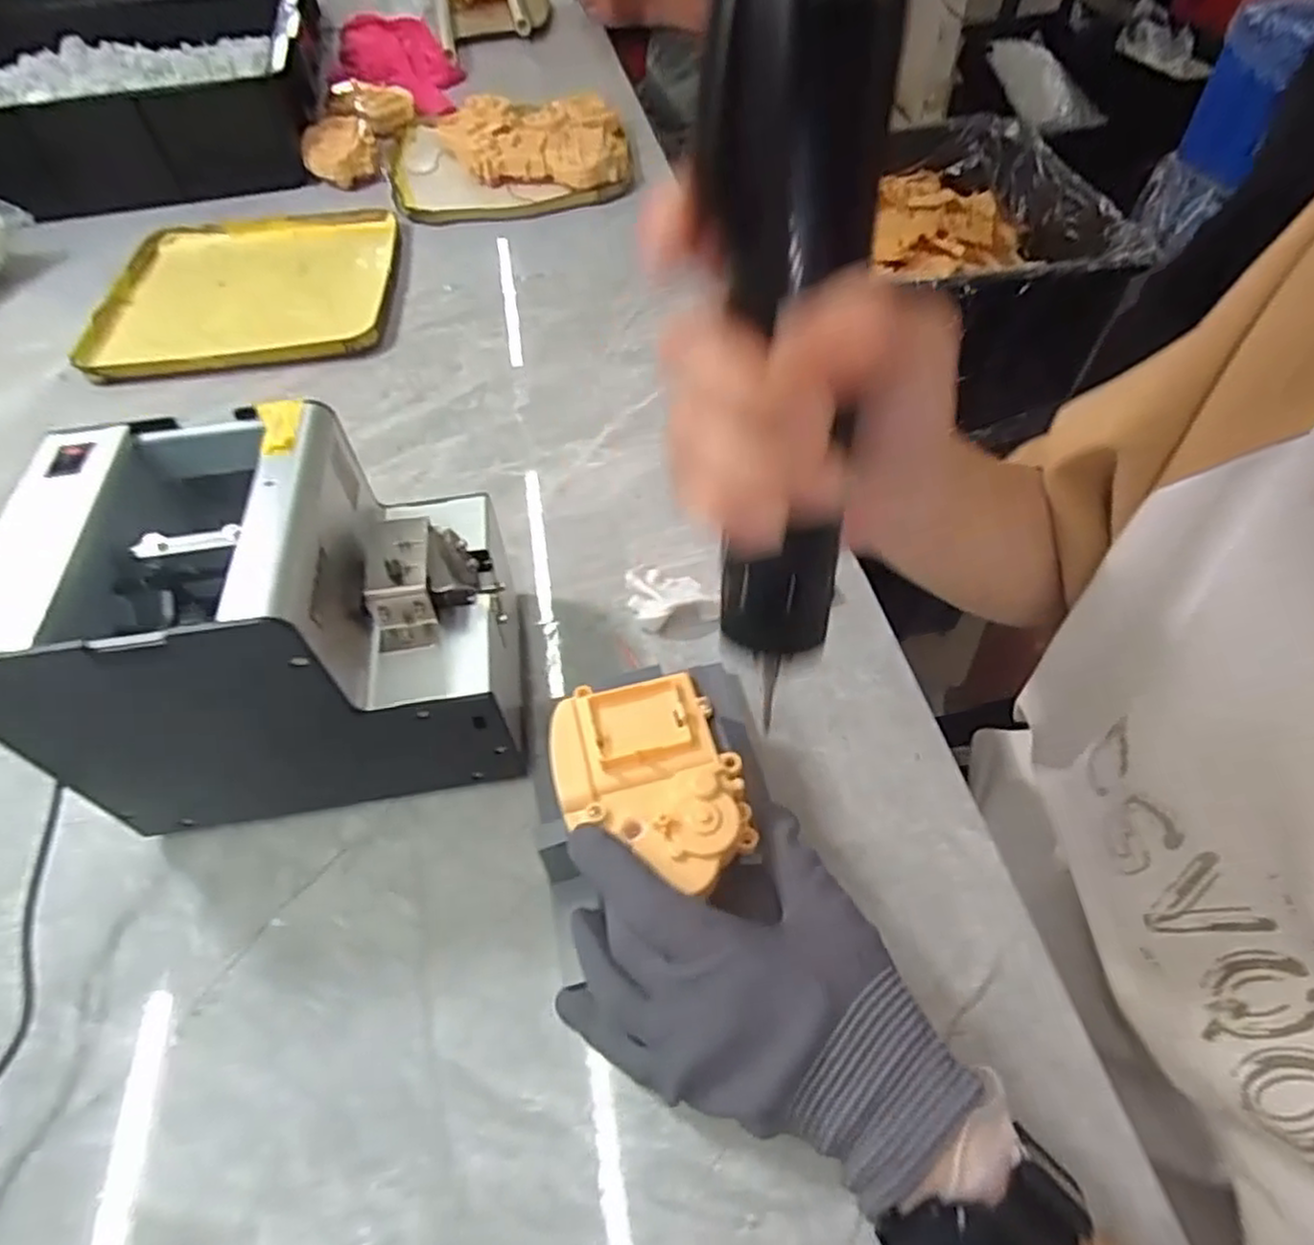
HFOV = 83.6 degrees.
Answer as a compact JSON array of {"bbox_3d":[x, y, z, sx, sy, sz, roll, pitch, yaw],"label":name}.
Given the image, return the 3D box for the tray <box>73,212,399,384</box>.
[{"bbox_3d":[-0.362,-0.305,0.656,0.242,0.017,0.250,-8,53,-4],"label":"tray"}]

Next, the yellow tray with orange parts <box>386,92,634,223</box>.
[{"bbox_3d":[-0.158,-0.499,0.766,0.248,0.040,0.220,-6,53,-2],"label":"yellow tray with orange parts"}]

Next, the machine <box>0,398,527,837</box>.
[{"bbox_3d":[-0.164,0.001,0.341,0.174,0.147,0.123,-8,53,-4],"label":"machine"}]

